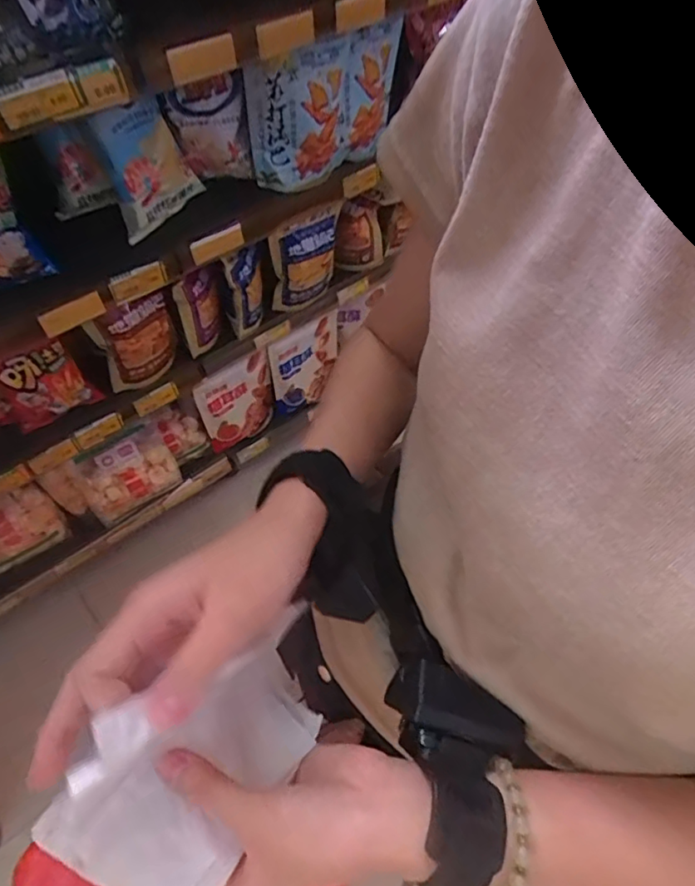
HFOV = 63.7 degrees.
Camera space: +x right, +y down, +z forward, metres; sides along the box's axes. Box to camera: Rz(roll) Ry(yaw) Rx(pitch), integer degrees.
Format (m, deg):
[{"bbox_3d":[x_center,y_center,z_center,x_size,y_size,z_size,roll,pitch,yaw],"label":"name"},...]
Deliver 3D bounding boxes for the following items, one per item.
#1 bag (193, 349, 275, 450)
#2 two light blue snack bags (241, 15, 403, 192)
[{"bbox_3d":[-0.242,-0.090,1.254,0.180,0.217,0.051,-31,66,-21],"label":"bag"},{"bbox_3d":[-0.039,-0.562,0.942,0.291,0.198,0.068,-38,69,-24],"label":"two light blue snack bags"}]

